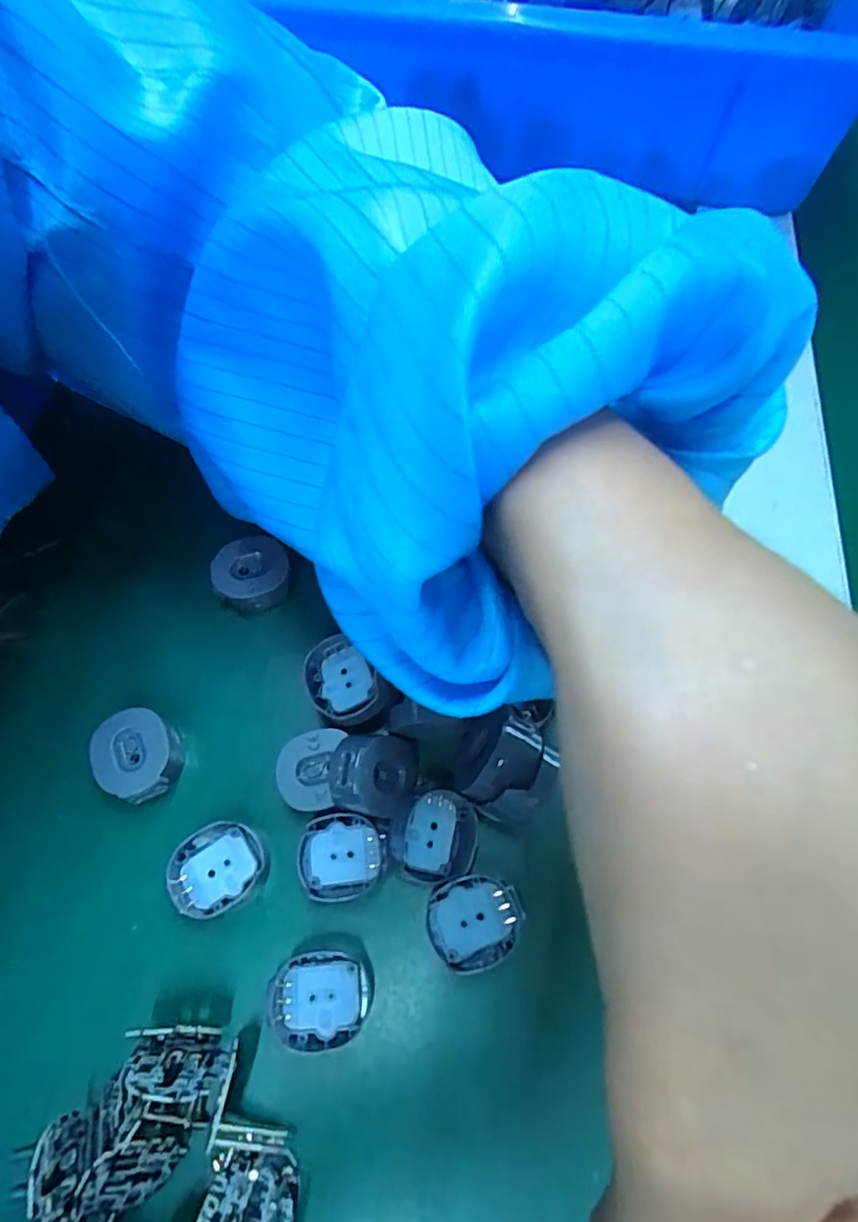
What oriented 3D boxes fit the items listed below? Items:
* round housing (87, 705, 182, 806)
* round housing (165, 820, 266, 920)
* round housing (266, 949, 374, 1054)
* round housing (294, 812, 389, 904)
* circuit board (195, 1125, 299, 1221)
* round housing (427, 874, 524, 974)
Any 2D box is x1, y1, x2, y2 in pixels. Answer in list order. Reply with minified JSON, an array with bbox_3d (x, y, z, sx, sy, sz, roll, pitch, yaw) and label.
[{"bbox_3d":[-0.097,0.049,0.197,0.027,0.016,0.026,0,67,1],"label":"round housing"},{"bbox_3d":[-0.067,0.082,0.187,0.029,0.011,0.024,-37,71,-13],"label":"round housing"},{"bbox_3d":[-0.032,0.115,0.174,0.029,0.010,0.024,-2,67,0],"label":"round housing"},{"bbox_3d":[-0.027,0.079,0.187,0.028,0.012,0.025,-10,68,-3],"label":"round housing"},{"bbox_3d":[-0.047,0.153,0.152,0.024,0.004,0.029,22,32,-12],"label":"circuit board"},{"bbox_3d":[0.014,0.096,0.181,0.028,0.016,0.025,-14,68,-5],"label":"round housing"}]

